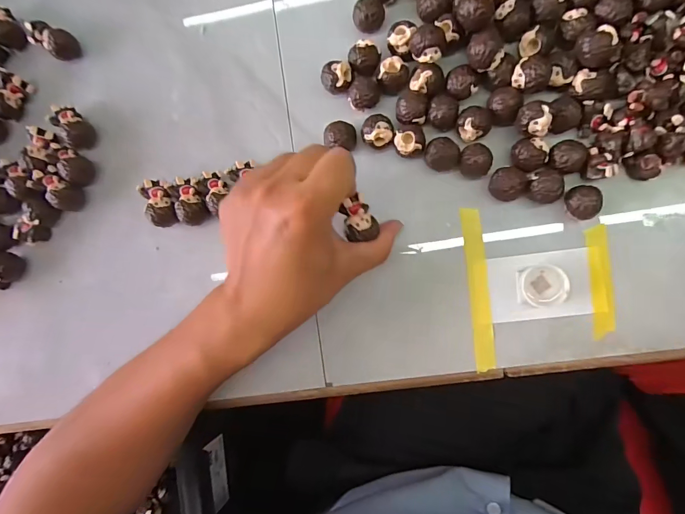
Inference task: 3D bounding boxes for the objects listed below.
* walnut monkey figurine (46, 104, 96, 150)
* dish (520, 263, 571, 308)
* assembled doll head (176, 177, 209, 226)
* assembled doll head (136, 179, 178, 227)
[{"bbox_3d":[-0.235,-0.113,0.337,0.024,0.021,0.036,-45,84,4],"label":"walnut monkey figurine"},{"bbox_3d":[0.151,0.022,0.292,0.031,0.014,0.033,0,89,7],"label":"dish"},{"bbox_3d":[-0.125,-0.046,0.320,0.022,0.020,0.039,-17,87,7],"label":"assembled doll head"},{"bbox_3d":[-0.151,-0.044,0.324,0.027,0.019,0.040,-21,86,6],"label":"assembled doll head"}]

